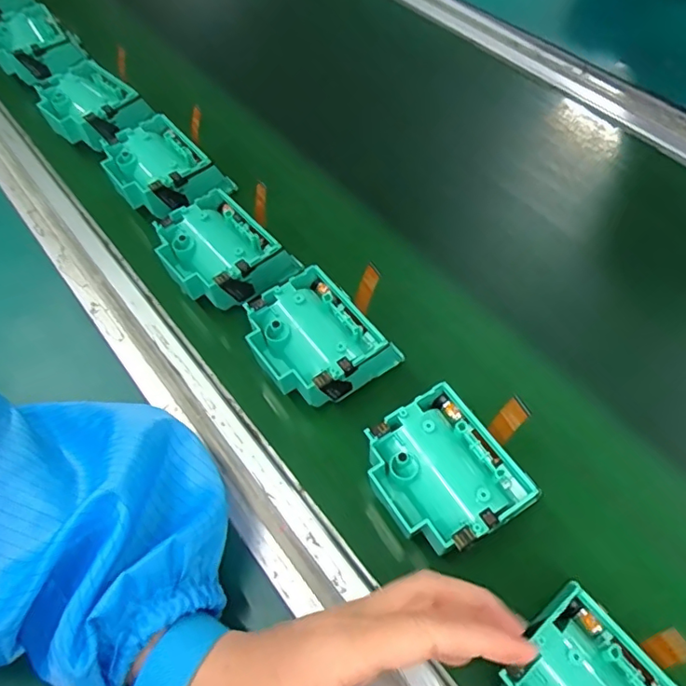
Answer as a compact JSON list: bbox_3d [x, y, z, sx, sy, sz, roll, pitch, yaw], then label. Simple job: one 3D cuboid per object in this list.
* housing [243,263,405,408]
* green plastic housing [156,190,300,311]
[{"bbox_3d":[-0.013,-0.003,0.341,0.084,0.042,0.080,-31,62,-16],"label":"housing"},{"bbox_3d":[-0.083,-0.062,0.384,0.075,0.043,0.084,-35,63,-18],"label":"green plastic housing"}]

